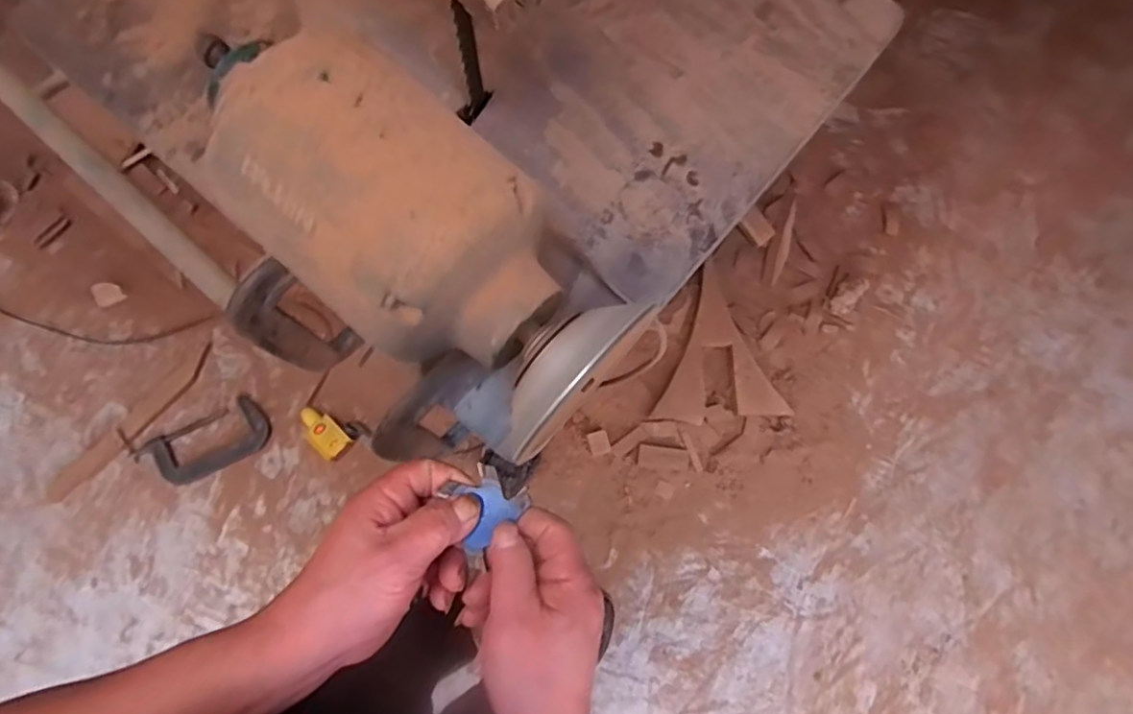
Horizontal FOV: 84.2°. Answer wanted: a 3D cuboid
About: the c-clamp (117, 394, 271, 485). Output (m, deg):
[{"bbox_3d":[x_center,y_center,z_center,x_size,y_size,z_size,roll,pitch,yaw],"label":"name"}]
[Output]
[{"bbox_3d":[-0.773,0.175,1.324,0.275,0.038,0.150,-24,79,-6],"label":"c-clamp"}]

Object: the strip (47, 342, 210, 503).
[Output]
[{"bbox_3d":[-0.911,0.137,1.318,0.053,0.013,0.410,41,77,10],"label":"strip"}]

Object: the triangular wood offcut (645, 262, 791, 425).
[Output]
[{"bbox_3d":[0.376,0.010,1.384,0.271,0.037,0.365,22,79,4],"label":"triangular wood offcut"}]

